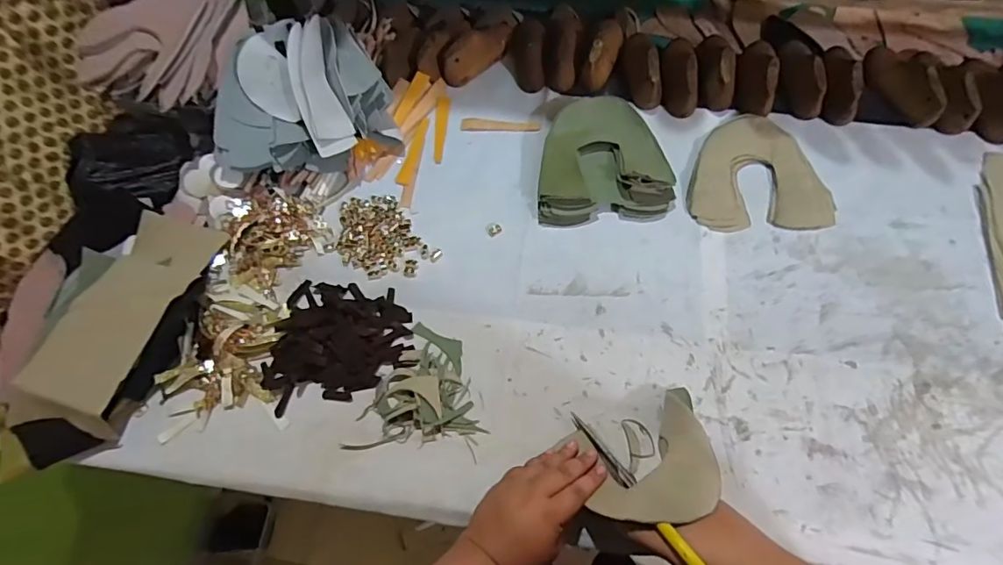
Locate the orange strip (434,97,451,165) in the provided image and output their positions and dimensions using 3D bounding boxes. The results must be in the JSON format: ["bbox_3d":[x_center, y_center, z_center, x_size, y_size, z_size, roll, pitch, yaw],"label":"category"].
[{"bbox_3d":[-0.089,-0.222,0.737,0.020,0.005,0.118,1,65,4],"label":"orange strip"}]

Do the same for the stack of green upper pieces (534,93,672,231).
[{"bbox_3d":[0.131,-0.165,0.675,0.171,0.038,0.180,-4,65,1],"label":"stack of green upper pieces"}]

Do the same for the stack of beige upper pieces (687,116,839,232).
[{"bbox_3d":[0.330,-0.148,0.668,0.172,0.018,0.167,-1,65,3],"label":"stack of beige upper pieces"}]

